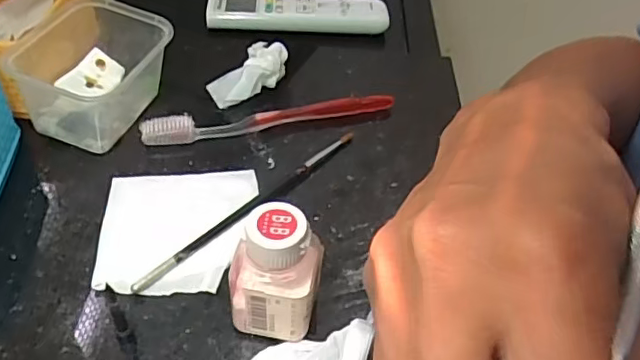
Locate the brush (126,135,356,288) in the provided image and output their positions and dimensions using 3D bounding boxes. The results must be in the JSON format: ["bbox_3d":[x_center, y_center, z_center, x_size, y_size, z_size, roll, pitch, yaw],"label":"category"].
[{"bbox_3d":[-0.039,0.014,0.367,0.010,0.009,0.187,33,51,26],"label":"brush"}]

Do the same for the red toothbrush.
[{"bbox_3d":[-0.035,-0.045,0.426,0.188,0.015,0.020,-7,46,-12],"label":"red toothbrush"}]

